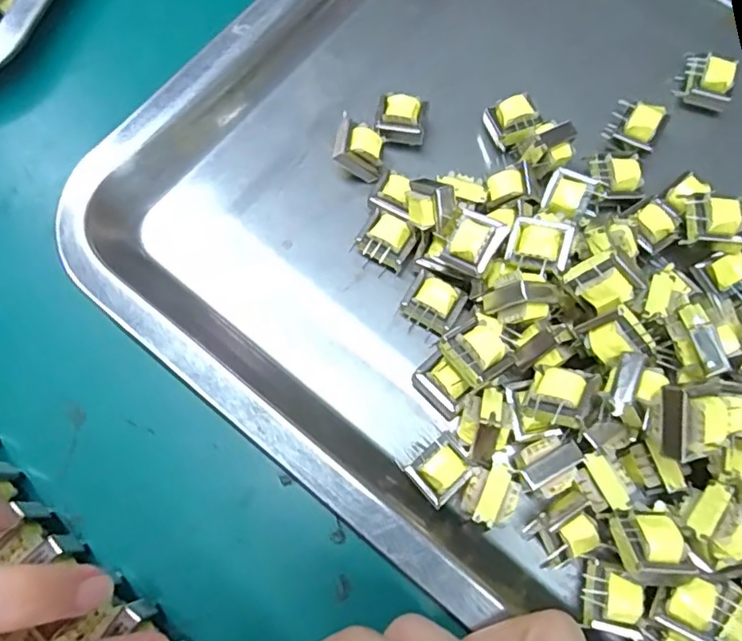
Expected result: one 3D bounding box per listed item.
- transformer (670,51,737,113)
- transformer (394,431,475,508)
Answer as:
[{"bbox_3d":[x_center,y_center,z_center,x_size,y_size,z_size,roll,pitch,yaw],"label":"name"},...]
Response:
[{"bbox_3d":[0.134,-0.095,0.238,0.021,0.017,0.014,17,75,6],"label":"transformer"},{"bbox_3d":[0.021,0.048,0.196,0.019,0.014,0.019,-41,77,-10],"label":"transformer"}]

